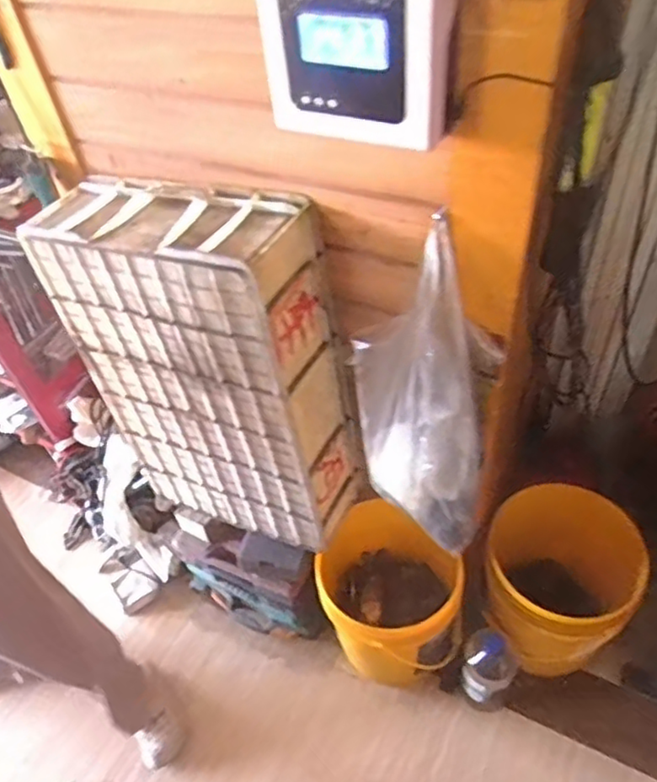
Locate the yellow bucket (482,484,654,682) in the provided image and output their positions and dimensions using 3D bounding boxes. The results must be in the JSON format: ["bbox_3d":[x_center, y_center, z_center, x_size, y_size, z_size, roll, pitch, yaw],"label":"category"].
[{"bbox_3d":[0.476,0.426,1.329,0.293,0.434,0.304,-4,47,4],"label":"yellow bucket"}]

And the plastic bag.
[{"bbox_3d":[0.132,0.003,0.842,0.186,0.438,0.096,0,19,7],"label":"plastic bag"}]

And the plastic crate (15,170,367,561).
[{"bbox_3d":[-0.197,-0.022,1.064,0.438,0.630,0.182,14,51,19],"label":"plastic crate"}]

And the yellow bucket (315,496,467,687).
[{"bbox_3d":[0.134,0.446,1.358,0.280,0.356,0.316,2,48,9],"label":"yellow bucket"}]

